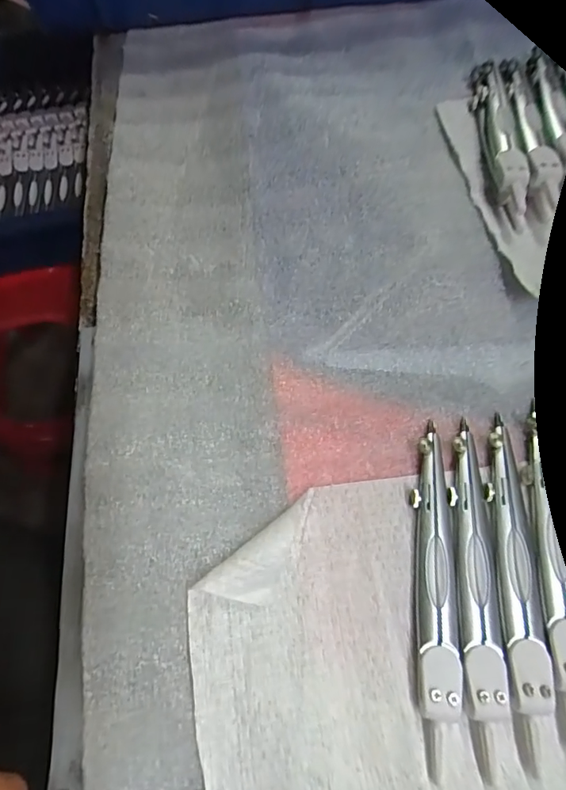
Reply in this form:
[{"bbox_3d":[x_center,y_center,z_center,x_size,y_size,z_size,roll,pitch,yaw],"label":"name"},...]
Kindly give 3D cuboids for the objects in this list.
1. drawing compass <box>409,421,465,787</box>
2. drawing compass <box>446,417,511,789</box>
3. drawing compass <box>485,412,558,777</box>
[{"bbox_3d":[0.060,0.073,0.190,0.014,0.008,0.125,2,67,8],"label":"drawing compass"},{"bbox_3d":[0.075,0.073,0.188,0.015,0.006,0.125,0,67,6],"label":"drawing compass"},{"bbox_3d":[0.092,0.070,0.189,0.016,0.006,0.125,0,67,7],"label":"drawing compass"}]

